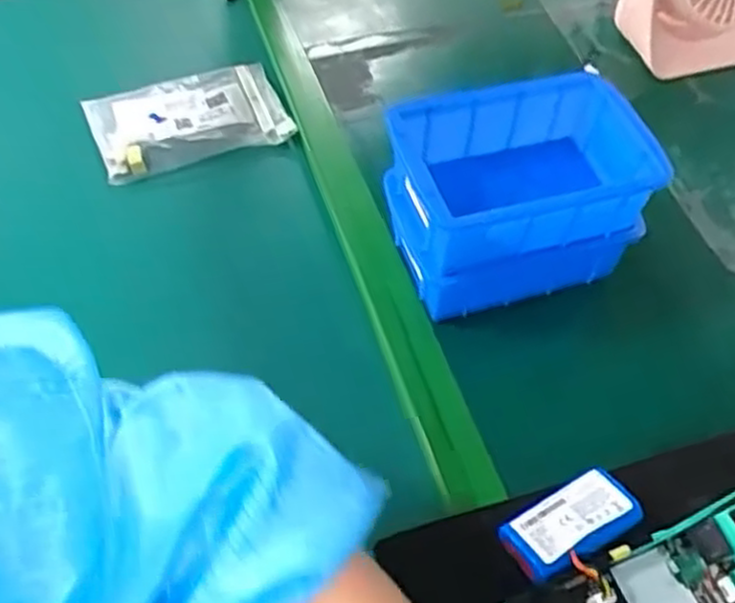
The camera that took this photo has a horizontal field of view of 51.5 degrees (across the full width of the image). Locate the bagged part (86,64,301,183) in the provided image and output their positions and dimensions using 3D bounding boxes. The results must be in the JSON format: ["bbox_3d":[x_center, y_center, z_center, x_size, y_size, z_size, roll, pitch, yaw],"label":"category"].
[{"bbox_3d":[-0.136,-0.140,0.584,0.143,0.017,0.088,-18,59,-17],"label":"bagged part"}]

